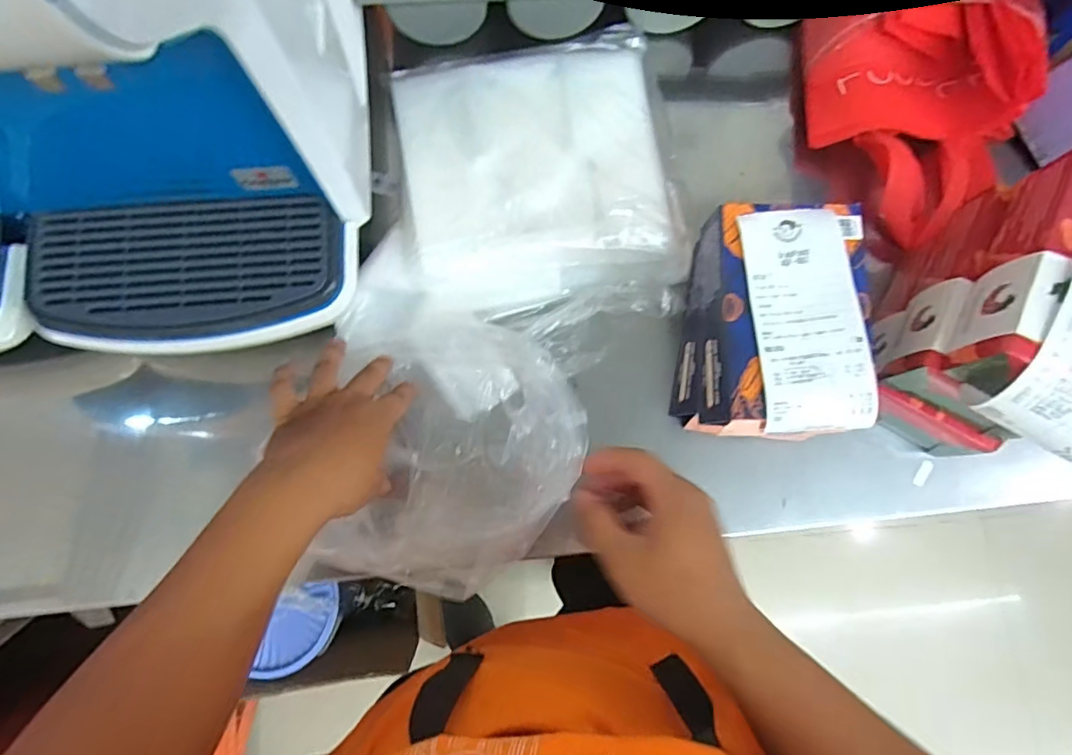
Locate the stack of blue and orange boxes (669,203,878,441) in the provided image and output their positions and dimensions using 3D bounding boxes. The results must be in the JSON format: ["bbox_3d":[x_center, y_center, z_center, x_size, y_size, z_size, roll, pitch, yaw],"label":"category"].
[{"bbox_3d":[0.199,-0.040,0.486,0.123,0.109,0.187,5,79,0],"label":"stack of blue and orange boxes"}]

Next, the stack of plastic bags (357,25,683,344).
[{"bbox_3d":[-0.014,-0.196,0.558,0.304,0.035,0.298,-7,79,-3],"label":"stack of plastic bags"}]

